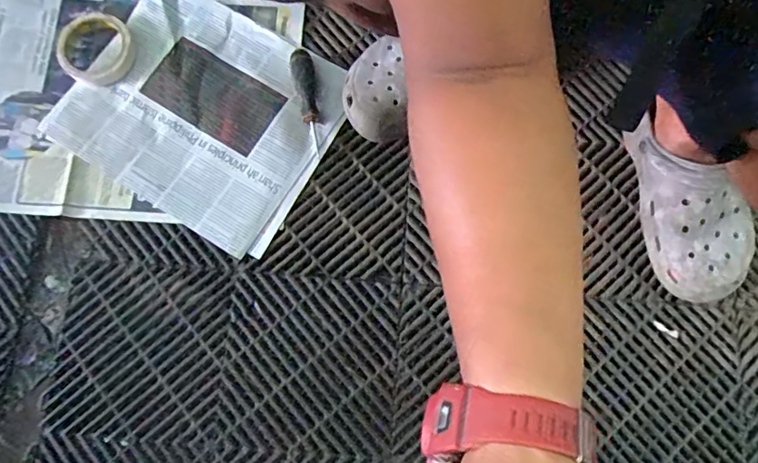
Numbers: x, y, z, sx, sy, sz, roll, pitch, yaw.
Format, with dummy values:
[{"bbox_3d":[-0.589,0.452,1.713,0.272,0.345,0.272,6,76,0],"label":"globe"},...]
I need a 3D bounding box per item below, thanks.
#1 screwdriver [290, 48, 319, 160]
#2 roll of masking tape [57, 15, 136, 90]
[{"bbox_3d":[-0.094,-0.170,0.700,0.029,0.026,0.144,-9,76,-3],"label":"screwdriver"},{"bbox_3d":[-0.384,-0.249,0.725,0.097,0.027,0.110,-43,78,-12],"label":"roll of masking tape"}]

